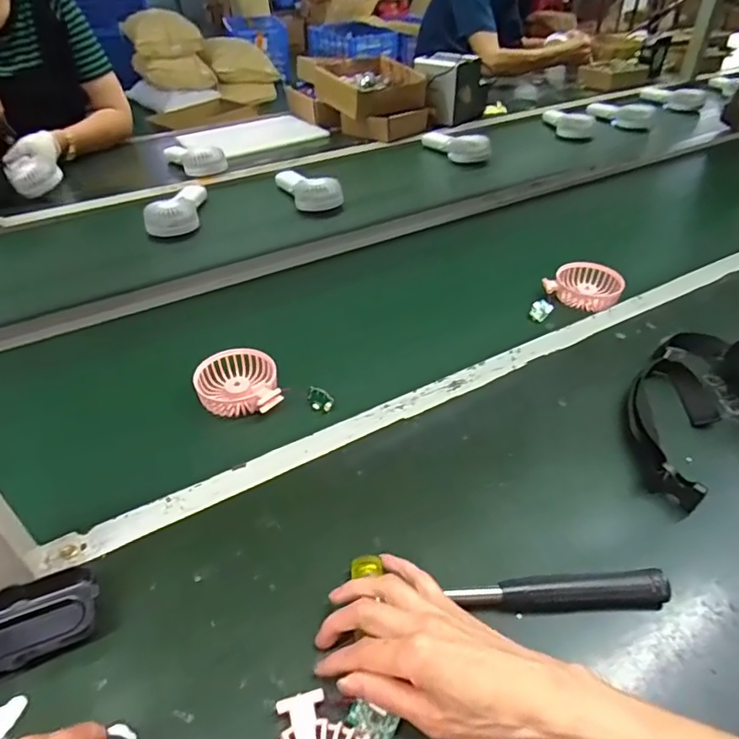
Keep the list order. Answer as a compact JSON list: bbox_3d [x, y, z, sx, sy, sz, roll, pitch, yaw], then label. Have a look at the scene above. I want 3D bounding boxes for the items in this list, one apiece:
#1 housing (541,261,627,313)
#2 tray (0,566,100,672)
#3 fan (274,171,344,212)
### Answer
[{"bbox_3d":[0.305,-0.118,0.768,0.085,0.029,0.087,-34,53,-31],"label":"housing"},{"bbox_3d":[-0.249,0.185,0.385,0.107,0.029,0.056,-18,47,-19],"label":"tray"},{"bbox_3d":[-0.118,-0.353,1.038,0.091,0.048,0.154,-16,43,-18],"label":"fan"}]

